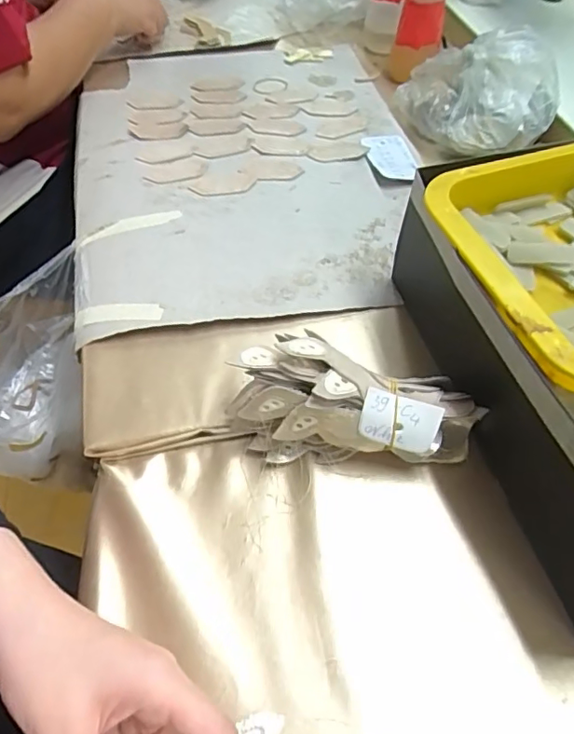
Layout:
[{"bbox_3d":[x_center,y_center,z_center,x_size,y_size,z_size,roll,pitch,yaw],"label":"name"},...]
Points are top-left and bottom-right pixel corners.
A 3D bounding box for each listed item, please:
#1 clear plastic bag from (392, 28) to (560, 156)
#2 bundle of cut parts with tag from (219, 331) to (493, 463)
[{"bbox_3d":[0.216,-0.317,0.618,0.132,0.091,0.177,-36,61,-22],"label":"clear plastic bag"},{"bbox_3d":[0.046,0.023,0.376,0.172,0.062,0.067,3,54,3],"label":"bundle of cut parts with tag"}]

